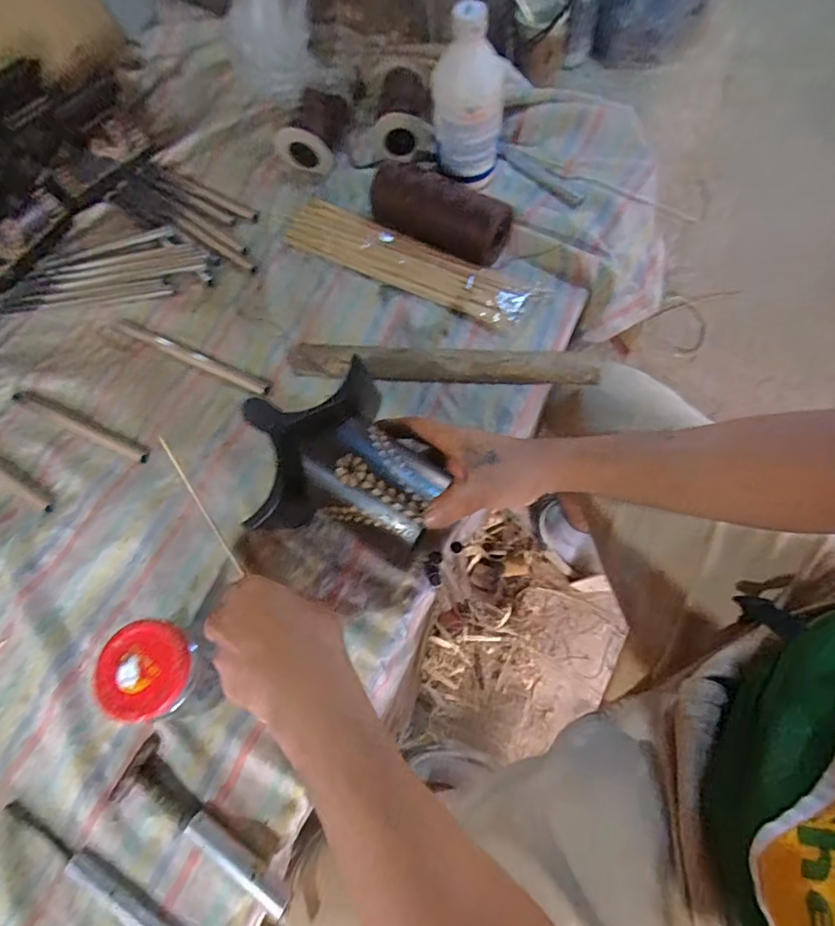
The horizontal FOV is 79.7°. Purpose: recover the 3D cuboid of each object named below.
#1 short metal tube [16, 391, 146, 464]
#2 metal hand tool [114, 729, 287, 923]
[{"bbox_3d":[-0.354,-0.040,0.521,0.188,0.016,0.016,23,72,17],"label":"short metal tube"},{"bbox_3d":[-0.155,0.263,0.361,0.153,0.018,0.040,25,72,18],"label":"metal hand tool"}]

